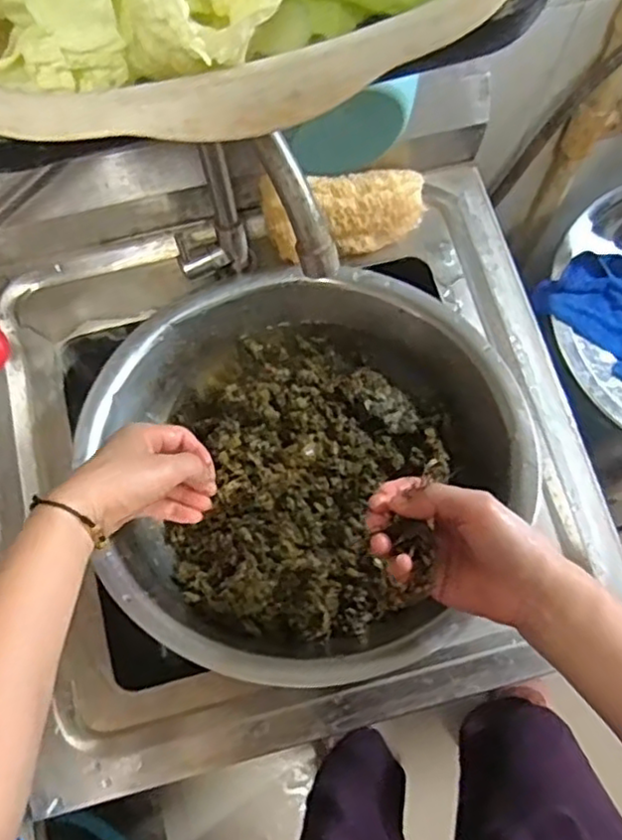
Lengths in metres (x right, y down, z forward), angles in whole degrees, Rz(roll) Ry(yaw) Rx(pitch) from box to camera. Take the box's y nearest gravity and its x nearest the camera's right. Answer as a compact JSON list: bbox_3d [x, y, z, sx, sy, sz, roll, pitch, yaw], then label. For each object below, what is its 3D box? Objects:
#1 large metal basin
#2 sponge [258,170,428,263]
[{"bbox_3d":[-0.005,0.022,0.558,0.328,0.117,0.346,0,74,0],"label":"large metal basin"},{"bbox_3d":[0.046,-0.190,0.603,0.126,0.057,0.056,-16,75,-4],"label":"sponge"}]

